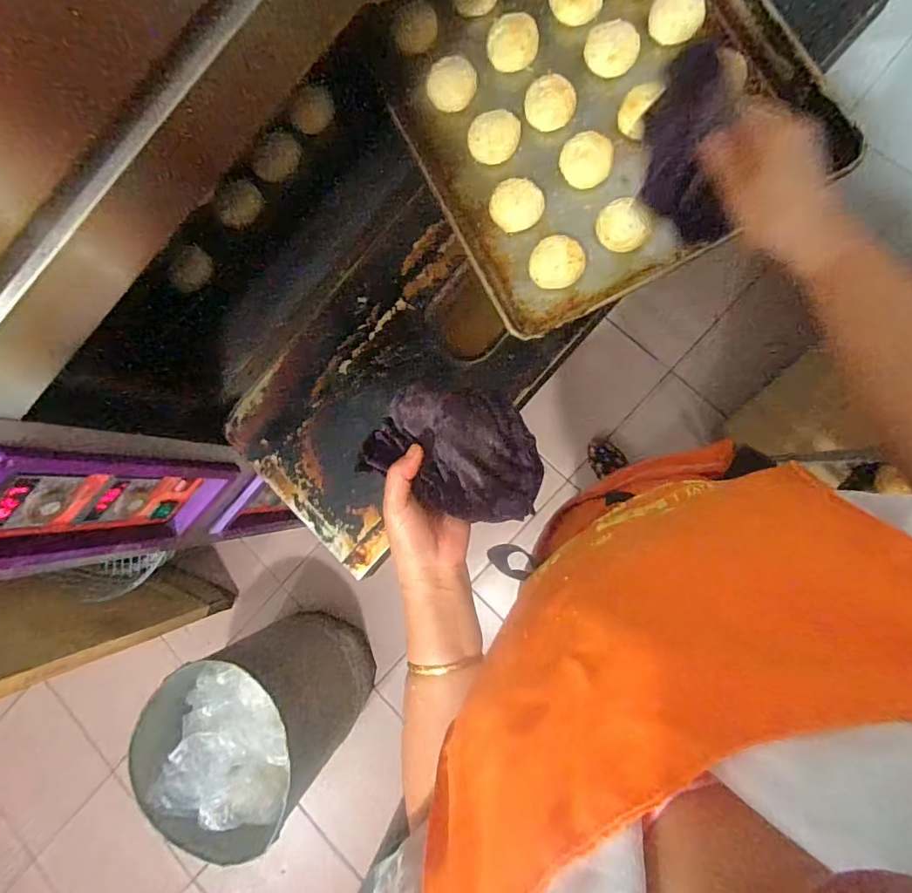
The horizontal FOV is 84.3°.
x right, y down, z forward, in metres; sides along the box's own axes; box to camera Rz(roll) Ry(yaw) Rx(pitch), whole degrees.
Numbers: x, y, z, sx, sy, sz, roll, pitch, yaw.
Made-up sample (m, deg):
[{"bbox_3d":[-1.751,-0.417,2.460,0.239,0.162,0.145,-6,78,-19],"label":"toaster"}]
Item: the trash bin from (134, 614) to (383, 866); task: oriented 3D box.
[{"bbox_3d":[-0.469,0.648,1.255,0.395,0.415,0.393,35,93,9],"label":"trash bin"}]

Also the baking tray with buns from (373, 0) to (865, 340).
[{"bbox_3d":[0.137,-0.449,0.601,0.414,0.062,0.543,-27,83,7],"label":"baking tray with buns"}]

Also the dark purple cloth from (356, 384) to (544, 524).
[{"bbox_3d":[-0.004,0.004,0.448,0.158,0.034,0.111,13,89,10],"label":"dark purple cloth"}]

